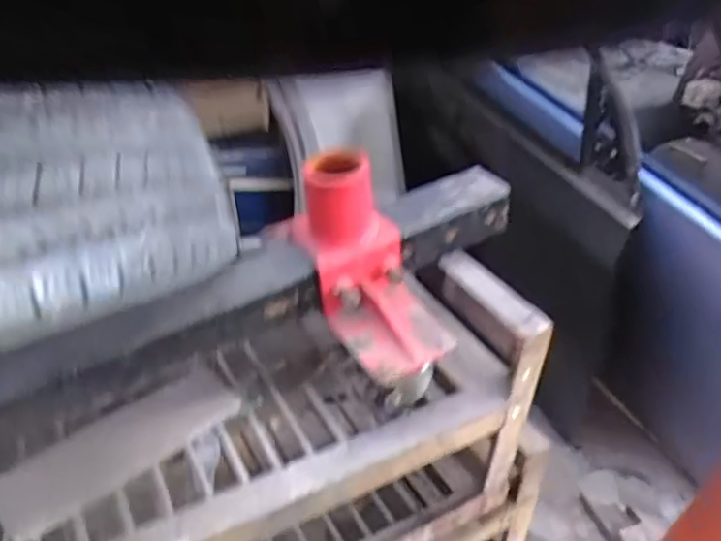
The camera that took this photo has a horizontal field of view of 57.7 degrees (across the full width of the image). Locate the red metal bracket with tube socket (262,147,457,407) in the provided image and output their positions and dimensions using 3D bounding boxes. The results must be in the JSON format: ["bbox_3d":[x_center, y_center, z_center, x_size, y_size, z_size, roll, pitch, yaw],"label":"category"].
[{"bbox_3d":[0.019,0.013,0.852,0.126,0.317,0.108,-25,5,-33],"label":"red metal bracket with tube socket"}]

